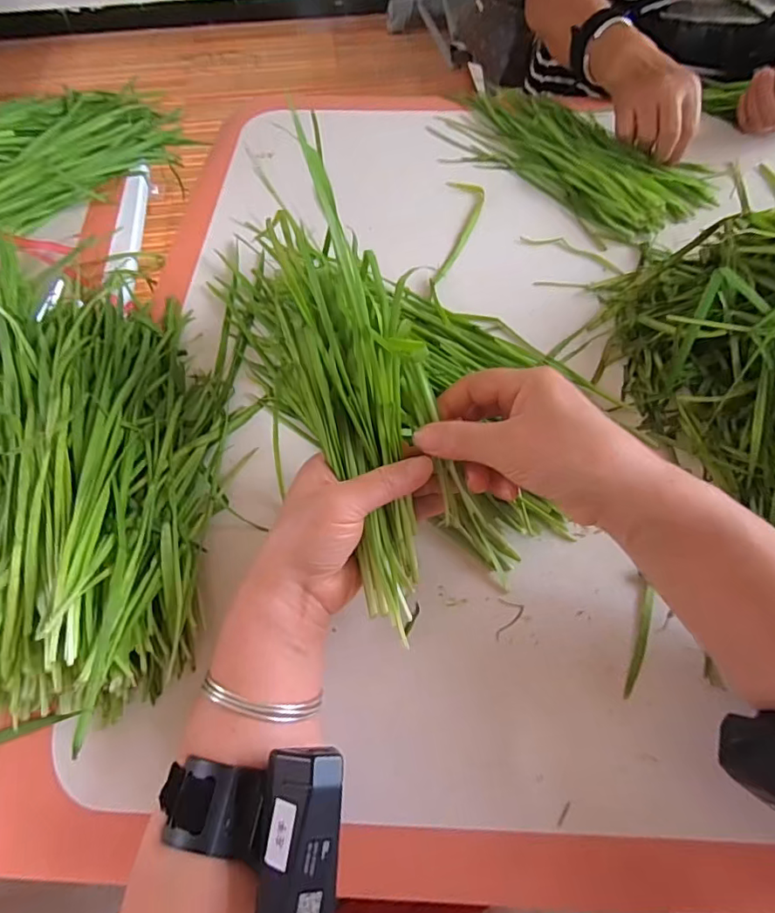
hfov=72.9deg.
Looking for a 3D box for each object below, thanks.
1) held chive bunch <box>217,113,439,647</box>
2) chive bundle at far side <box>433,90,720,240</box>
[{"bbox_3d":[-0.021,-0.034,0.315,0.094,0.044,0.262,-19,89,-7],"label":"held chive bunch"},{"bbox_3d":[0.198,-0.343,0.586,0.315,0.032,0.164,36,67,19],"label":"chive bundle at far side"}]

